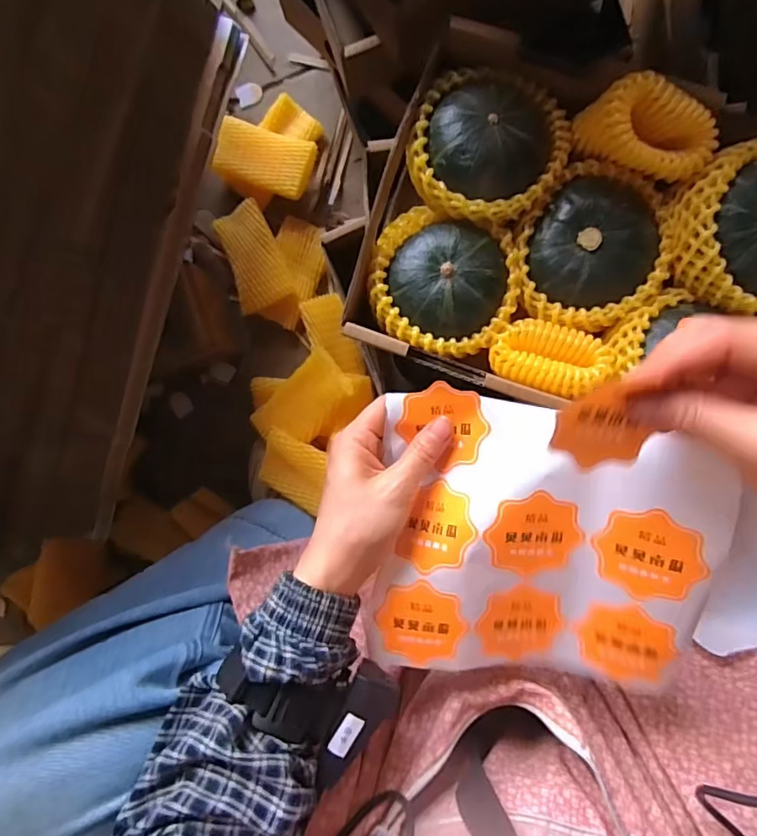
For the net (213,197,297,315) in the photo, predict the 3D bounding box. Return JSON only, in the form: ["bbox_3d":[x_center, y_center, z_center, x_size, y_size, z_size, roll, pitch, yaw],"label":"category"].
[{"bbox_3d":[-0.147,-0.190,0.606,0.065,0.029,0.118,-21,92,5],"label":"net"}]

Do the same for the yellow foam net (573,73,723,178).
[{"bbox_3d":[0.177,-0.187,0.336,0.085,0.042,0.044,15,94,2],"label":"yellow foam net"}]

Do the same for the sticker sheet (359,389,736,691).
[{"bbox_3d":[0.093,0.079,0.310,0.190,0.048,0.180,6,94,3],"label":"sticker sheet"}]

